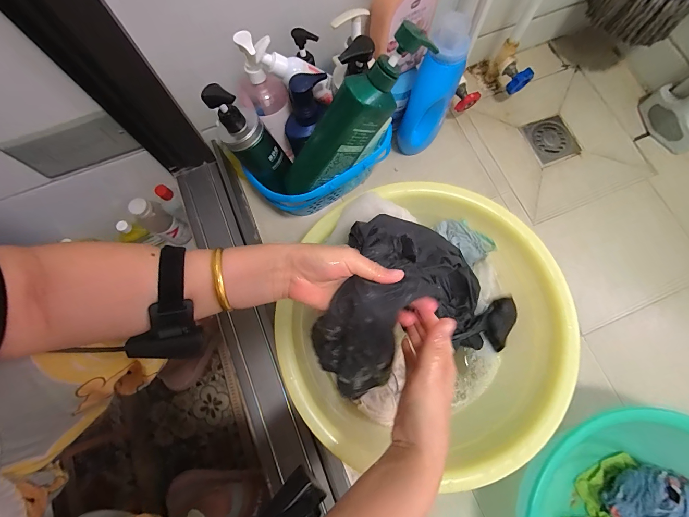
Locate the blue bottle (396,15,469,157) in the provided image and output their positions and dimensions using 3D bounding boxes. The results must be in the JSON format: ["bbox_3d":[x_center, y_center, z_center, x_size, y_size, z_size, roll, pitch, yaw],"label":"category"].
[{"bbox_3d":[0.150,-0.275,0.559,0.065,0.243,0.100,31,77,8],"label":"blue bottle"}]

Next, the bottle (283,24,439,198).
[{"bbox_3d":[0.005,-0.184,0.443,0.067,0.282,0.056,-13,69,-48],"label":"bottle"}]

